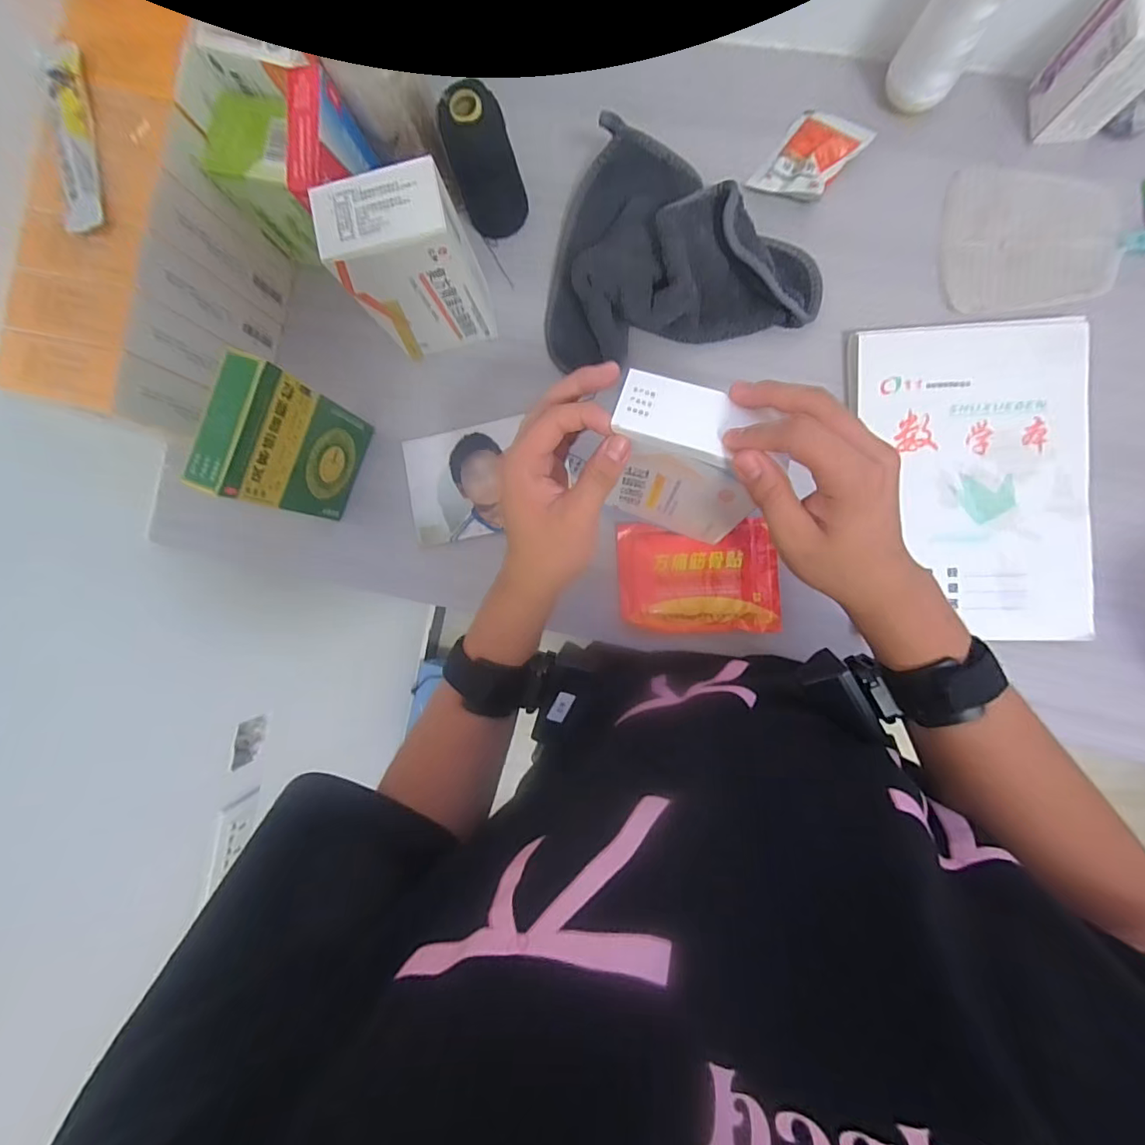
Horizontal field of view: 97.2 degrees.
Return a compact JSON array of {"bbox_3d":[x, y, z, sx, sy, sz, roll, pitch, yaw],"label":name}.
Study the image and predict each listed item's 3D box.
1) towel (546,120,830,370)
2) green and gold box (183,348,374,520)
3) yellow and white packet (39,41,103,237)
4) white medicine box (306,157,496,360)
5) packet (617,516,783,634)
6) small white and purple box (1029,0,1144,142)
[{"bbox_3d":[0.084,-0.278,0.424,0.235,0.039,0.181,-10,89,5],"label":"towel"},{"bbox_3d":[-0.223,-0.098,0.403,0.038,0.138,0.095,17,91,5],"label":"green and gold box"},{"bbox_3d":[-0.344,-0.302,0.347,0.028,0.010,0.133,-11,89,5],"label":"yellow and white packet"},{"bbox_3d":[-0.122,-0.233,0.396,0.094,0.138,0.058,-15,88,5],"label":"white medicine box"},{"bbox_3d":[0.108,0.004,0.440,0.132,0.008,0.094,-2,86,12],"label":"packet"},{"bbox_3d":[0.403,-0.383,0.378,0.051,0.094,0.054,-9,89,5],"label":"small white and purple box"}]

